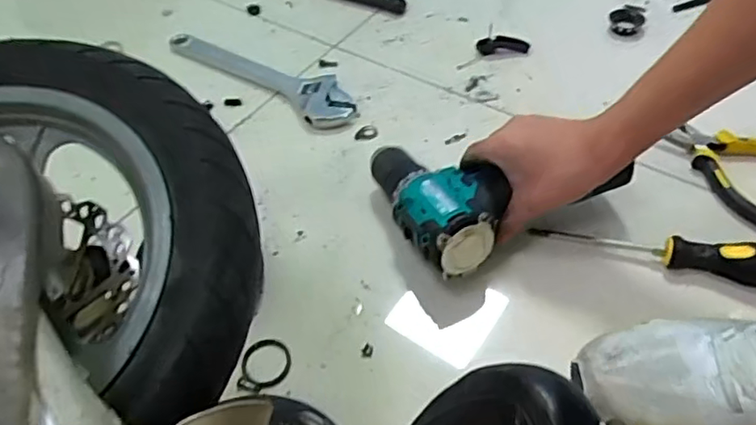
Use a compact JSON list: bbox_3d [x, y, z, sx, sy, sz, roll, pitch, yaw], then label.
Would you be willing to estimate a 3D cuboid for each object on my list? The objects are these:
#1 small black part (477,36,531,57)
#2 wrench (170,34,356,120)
[{"bbox_3d":[0.151,-0.200,0.713,0.062,0.017,0.014,1,51,5],"label":"small black part"},{"bbox_3d":[-0.138,-0.171,0.713,0.277,0.015,0.063,29,58,25],"label":"wrench"}]

